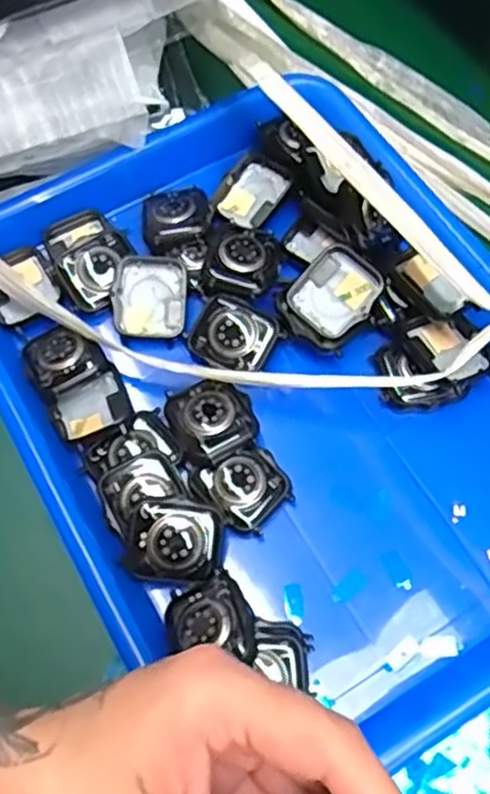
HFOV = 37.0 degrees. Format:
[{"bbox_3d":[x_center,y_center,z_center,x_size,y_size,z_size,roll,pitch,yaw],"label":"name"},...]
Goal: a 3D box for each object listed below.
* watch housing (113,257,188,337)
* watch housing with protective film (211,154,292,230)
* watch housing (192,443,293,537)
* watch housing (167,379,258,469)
[{"bbox_3d":[-0.051,-0.052,0.387,0.037,0.008,0.042,-1,86,-7],"label":"watch housing"},{"bbox_3d":[0.003,-0.115,0.416,0.034,0.010,0.040,38,92,7],"label":"watch housing with protective film"},{"bbox_3d":[0.000,0.044,0.346,0.038,0.017,0.036,-31,69,-11],"label":"watch housing"},{"bbox_3d":[-0.016,0.012,0.359,0.037,0.013,0.041,-27,68,-9],"label":"watch housing"}]

